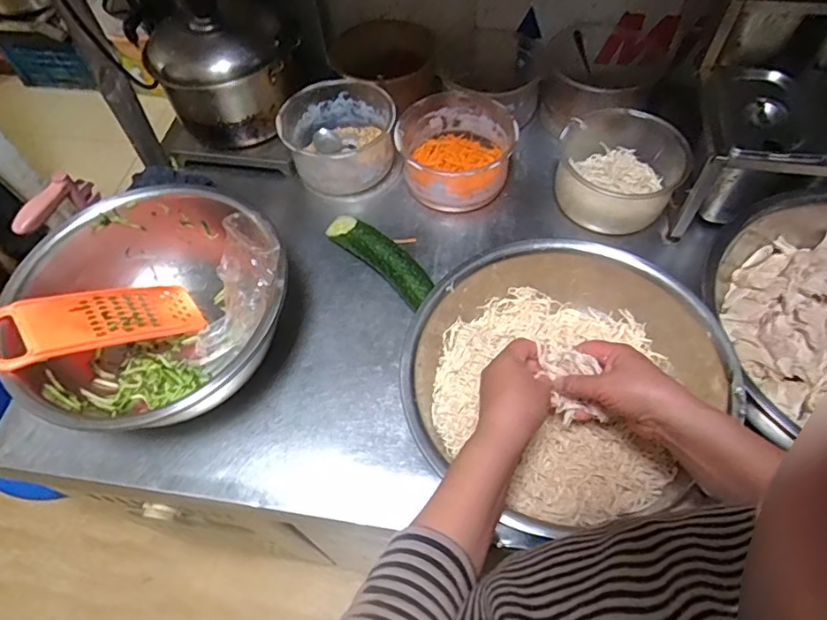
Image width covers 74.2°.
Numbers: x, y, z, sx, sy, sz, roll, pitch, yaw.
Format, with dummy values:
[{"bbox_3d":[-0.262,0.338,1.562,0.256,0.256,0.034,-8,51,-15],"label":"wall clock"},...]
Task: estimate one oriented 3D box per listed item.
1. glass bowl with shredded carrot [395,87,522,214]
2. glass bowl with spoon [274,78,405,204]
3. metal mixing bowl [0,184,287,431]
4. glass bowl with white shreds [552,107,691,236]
[{"bbox_3d":[0.063,-0.242,0.846,0.173,0.090,0.170,-1,59,2],"label":"glass bowl with shredded carrot"},{"bbox_3d":[-0.113,-0.270,0.867,0.168,0.093,0.170,-1,59,2],"label":"glass bowl with spoon"},{"bbox_3d":[-0.327,-0.014,0.697,0.312,0.138,0.315,-1,59,2],"label":"metal mixing bowl"},{"bbox_3d":[0.294,-0.205,0.813,0.184,0.089,0.171,-1,59,2],"label":"glass bowl with white shreds"}]

